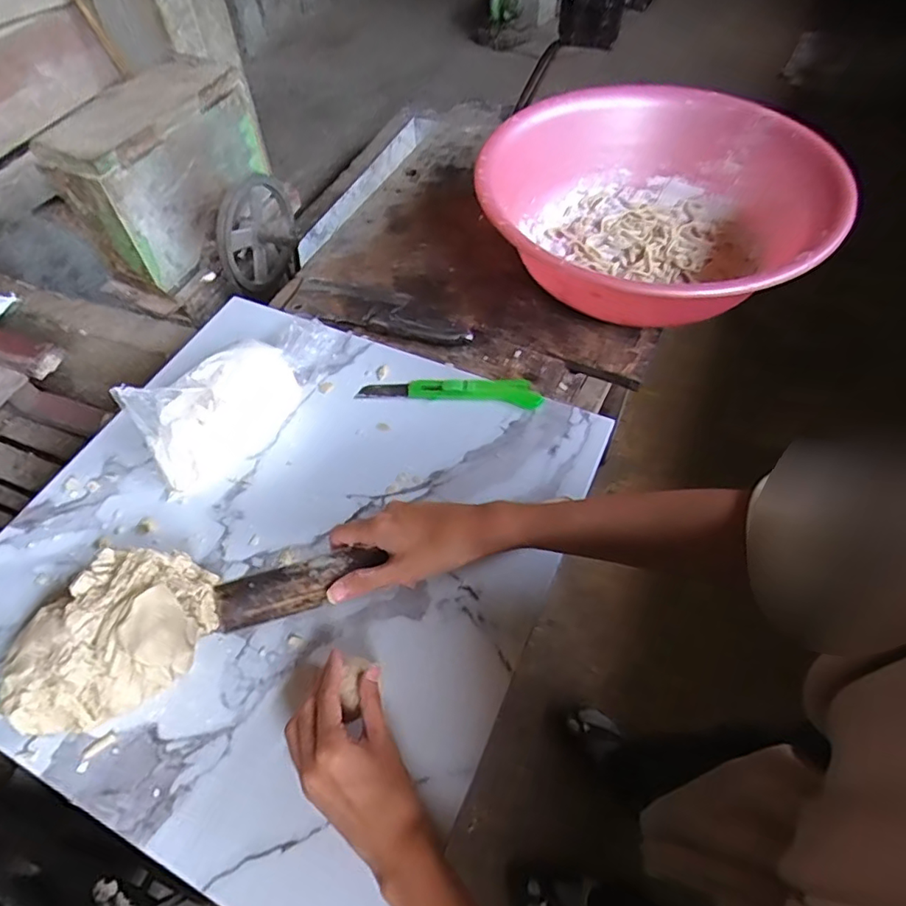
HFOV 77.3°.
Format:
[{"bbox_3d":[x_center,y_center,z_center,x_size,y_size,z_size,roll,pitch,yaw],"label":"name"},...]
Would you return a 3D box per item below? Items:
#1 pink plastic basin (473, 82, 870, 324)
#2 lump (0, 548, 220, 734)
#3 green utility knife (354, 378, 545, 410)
[{"bbox_3d":[0.234,-0.293,0.700,0.395,0.136,0.395,0,54,1],"label":"pink plastic basin"},{"bbox_3d":[-0.276,0.139,0.455,0.160,0.065,0.134,-11,55,-7],"label":"lump"},{"bbox_3d":[-0.004,-0.071,0.617,0.195,0.020,0.035,6,54,5],"label":"green utility knife"}]

